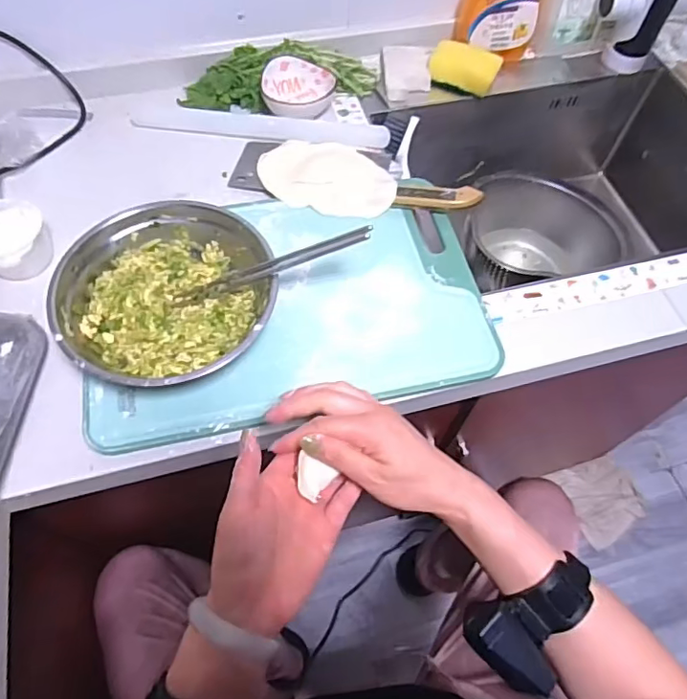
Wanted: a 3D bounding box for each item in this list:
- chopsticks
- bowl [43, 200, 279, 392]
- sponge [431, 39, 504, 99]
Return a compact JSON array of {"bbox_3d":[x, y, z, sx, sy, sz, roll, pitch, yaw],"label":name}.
[{"bbox_3d":[-0.070,-0.076,0.504,0.204,0.013,0.017,-17,61,17],"label":"chopsticks"},{"bbox_3d":[-0.165,-0.048,0.507,0.192,0.065,0.186,1,62,-2],"label":"bowl"},{"bbox_3d":[0.160,-0.370,0.713,0.088,0.047,0.045,17,62,7],"label":"sponge"}]

